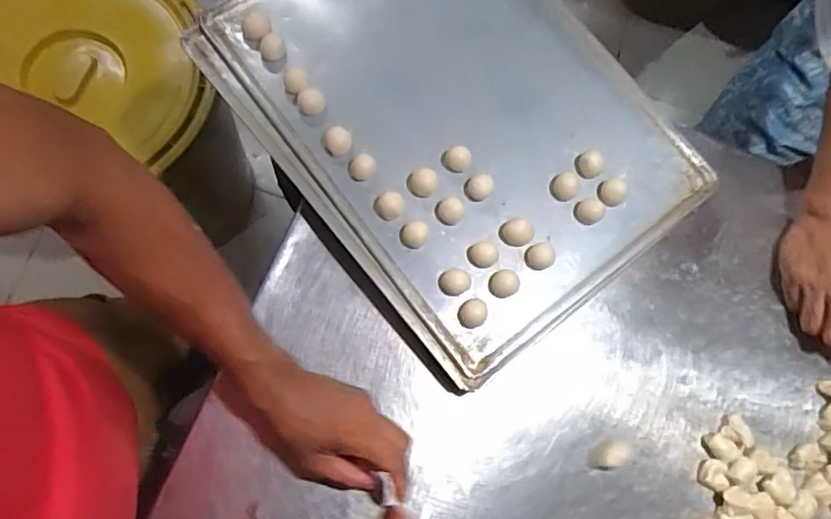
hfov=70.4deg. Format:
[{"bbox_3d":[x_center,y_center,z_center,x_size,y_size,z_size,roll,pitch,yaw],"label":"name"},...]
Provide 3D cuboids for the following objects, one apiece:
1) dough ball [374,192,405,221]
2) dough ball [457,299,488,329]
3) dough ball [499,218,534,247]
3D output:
[{"bbox_3d":[-0.025,-0.051,0.569,0.028,0.018,0.025,5,77,-5],"label":"dough ball"},{"bbox_3d":[0.053,0.052,0.551,0.026,0.022,0.025,1,77,-6],"label":"dough ball"},{"bbox_3d":[0.098,-0.026,0.572,0.030,0.019,0.024,-1,77,-6],"label":"dough ball"}]

